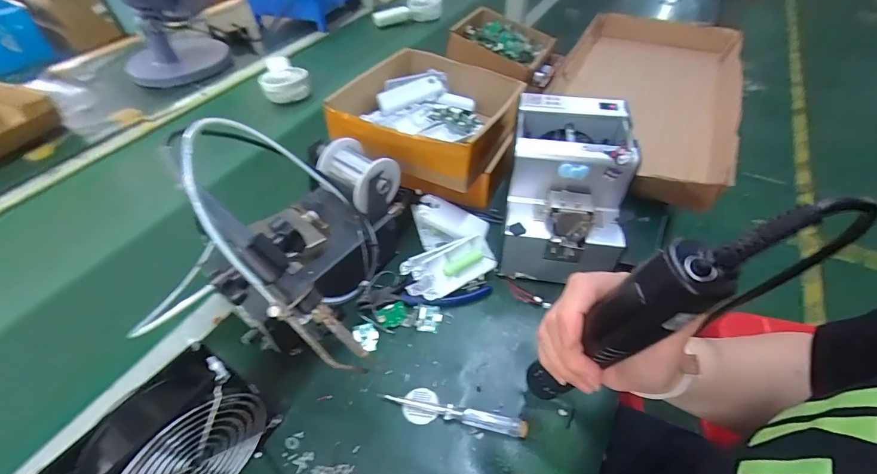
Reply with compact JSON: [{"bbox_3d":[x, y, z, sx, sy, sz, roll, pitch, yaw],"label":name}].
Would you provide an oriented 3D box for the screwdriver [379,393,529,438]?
[{"bbox_3d":[0.013,0.164,0.369,0.138,0.014,0.016,9,48,10],"label":"screwdriver"}]

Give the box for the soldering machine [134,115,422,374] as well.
[{"bbox_3d":[-0.118,0.000,0.379,0.147,0.214,0.254,2,47,3],"label":"soldering machine"}]

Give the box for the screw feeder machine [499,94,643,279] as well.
[{"bbox_3d":[0.147,-0.054,0.473,0.126,0.152,0.173,7,48,8],"label":"screw feeder machine"}]

